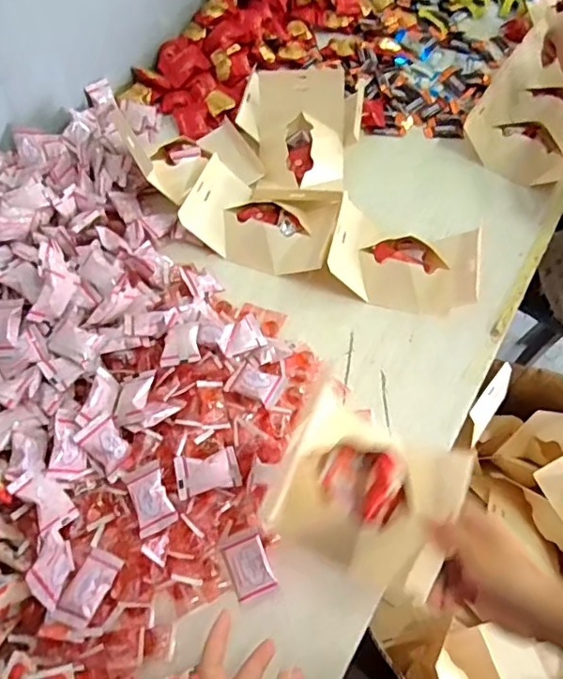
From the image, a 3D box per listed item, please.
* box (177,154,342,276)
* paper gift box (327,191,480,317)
[{"bbox_3d":[-0.020,-0.172,0.737,0.200,0.047,0.150,19,60,7],"label":"box"},{"bbox_3d":[0.162,-0.109,0.707,0.191,0.048,0.132,14,60,4],"label":"paper gift box"}]

